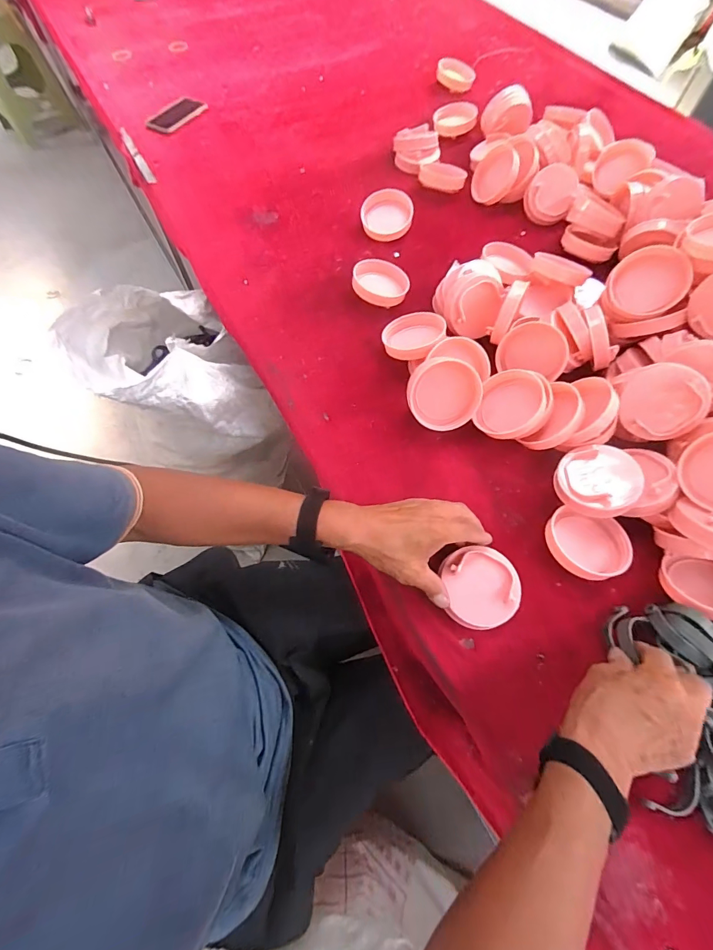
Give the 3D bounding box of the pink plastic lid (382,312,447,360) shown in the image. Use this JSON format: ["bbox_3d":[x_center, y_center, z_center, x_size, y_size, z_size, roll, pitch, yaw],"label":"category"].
[{"bbox_3d":[0.085,-0.207,0.575,0.090,0.017,0.088,-3,52,25],"label":"pink plastic lid"}]

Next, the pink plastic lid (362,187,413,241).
[{"bbox_3d":[0.055,-0.471,0.702,0.091,0.013,0.089,-9,83,3],"label":"pink plastic lid"}]

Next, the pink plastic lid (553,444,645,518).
[{"bbox_3d":[0.296,0.006,0.477,0.089,0.020,0.088,-7,72,22],"label":"pink plastic lid"}]

